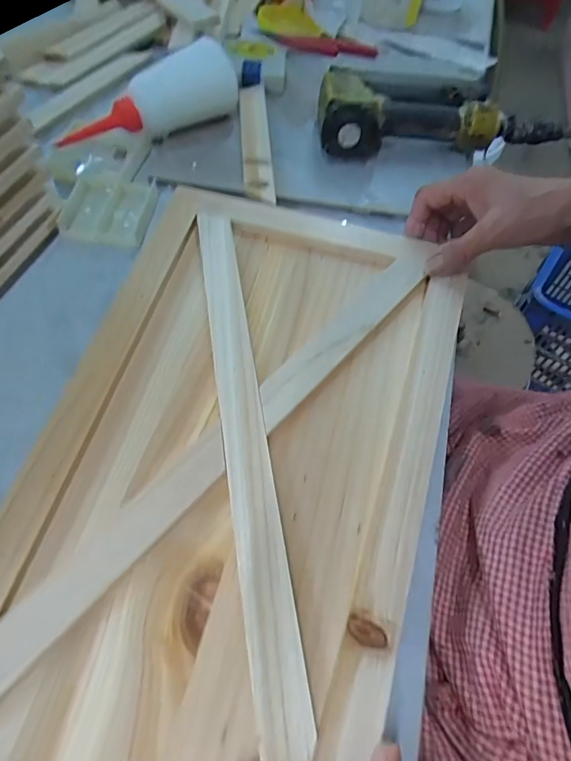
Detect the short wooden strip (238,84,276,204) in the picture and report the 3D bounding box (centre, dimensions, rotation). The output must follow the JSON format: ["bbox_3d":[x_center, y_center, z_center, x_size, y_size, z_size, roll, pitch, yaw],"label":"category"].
[{"bbox_3d":[-0.029,-0.237,0.462,0.028,0.009,0.190,-2,57,-5],"label":"short wooden strip"}]

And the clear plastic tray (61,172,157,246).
[{"bbox_3d":[-0.156,-0.153,0.412,0.071,0.015,0.086,5,57,-1],"label":"clear plastic tray"}]

